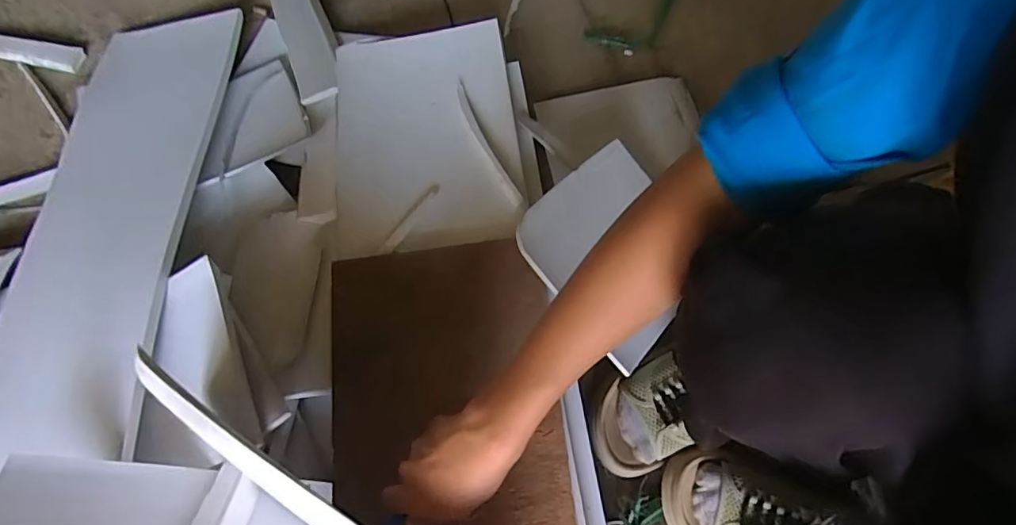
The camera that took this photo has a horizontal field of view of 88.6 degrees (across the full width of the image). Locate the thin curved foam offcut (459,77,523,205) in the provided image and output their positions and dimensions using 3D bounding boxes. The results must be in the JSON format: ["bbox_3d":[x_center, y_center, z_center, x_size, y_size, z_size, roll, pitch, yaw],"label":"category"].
[{"bbox_3d":[-0.029,-0.141,0.613,0.022,0.011,0.180,-25,72,-6],"label":"thin curved foam offcut"}]

